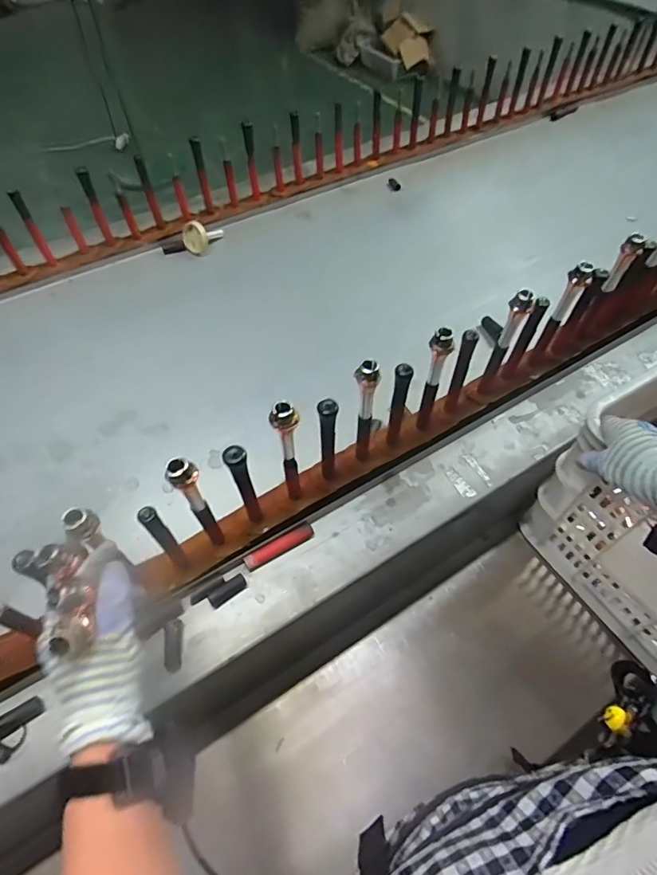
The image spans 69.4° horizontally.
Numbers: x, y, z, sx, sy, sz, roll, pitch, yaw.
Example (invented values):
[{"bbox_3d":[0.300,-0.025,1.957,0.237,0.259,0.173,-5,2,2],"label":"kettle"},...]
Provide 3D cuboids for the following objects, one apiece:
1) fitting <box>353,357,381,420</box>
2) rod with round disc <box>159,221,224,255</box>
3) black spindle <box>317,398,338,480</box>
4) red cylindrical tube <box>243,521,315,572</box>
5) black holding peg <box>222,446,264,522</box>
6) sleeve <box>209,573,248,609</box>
[{"bbox_3d":[0.040,-0.049,0.516,0.025,0.081,0.020,1,56,2],"label":"fitting"},{"bbox_3d":[-0.271,-0.398,0.945,0.126,0.059,0.059,-12,57,-7],"label":"rod with round disc"},{"bbox_3d":[-0.001,0.006,0.551,0.020,0.143,0.015,1,56,2],"label":"black spindle"},{"bbox_3d":[-0.059,0.130,0.575,0.090,0.018,0.019,-29,60,-17],"label":"red cylindrical tube"},{"bbox_3d":[-0.089,0.056,0.510,0.021,0.140,0.020,-20,58,-12],"label":"black holding peg"},{"bbox_3d":[-0.116,0.177,0.548,0.046,0.014,0.016,-34,62,-20],"label":"sleeve"}]

